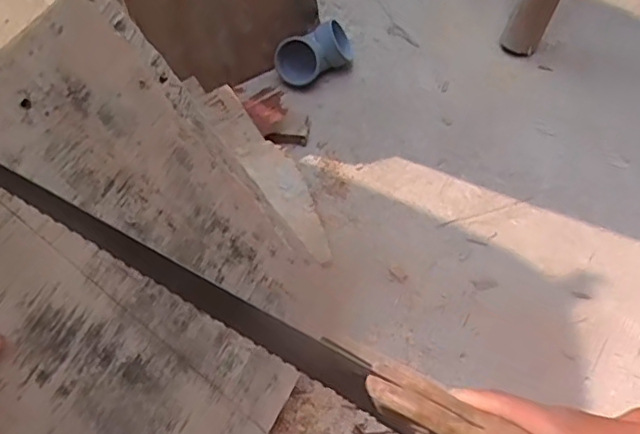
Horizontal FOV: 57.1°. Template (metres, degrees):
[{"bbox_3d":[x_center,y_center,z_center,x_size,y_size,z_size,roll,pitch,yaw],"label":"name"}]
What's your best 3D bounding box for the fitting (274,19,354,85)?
[{"bbox_3d":[-0.004,-0.227,0.841,0.107,0.064,0.055,-27,58,-18],"label":"fitting"}]

